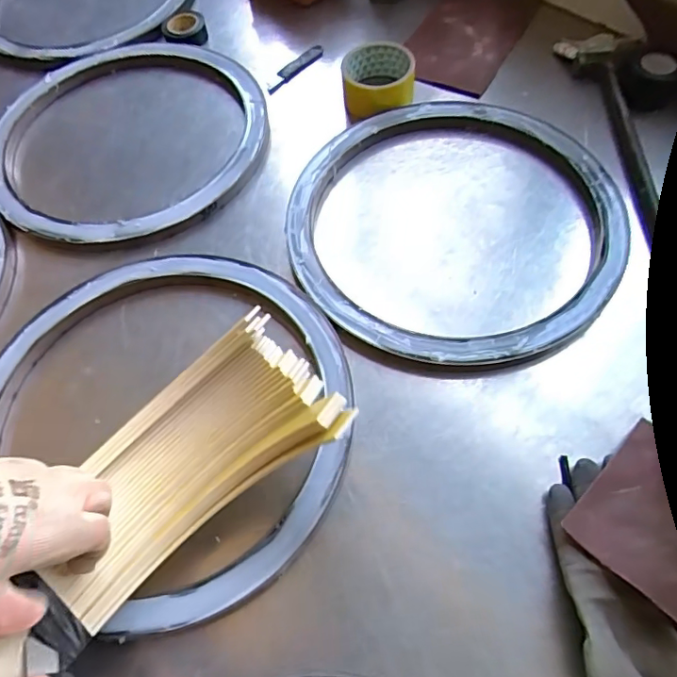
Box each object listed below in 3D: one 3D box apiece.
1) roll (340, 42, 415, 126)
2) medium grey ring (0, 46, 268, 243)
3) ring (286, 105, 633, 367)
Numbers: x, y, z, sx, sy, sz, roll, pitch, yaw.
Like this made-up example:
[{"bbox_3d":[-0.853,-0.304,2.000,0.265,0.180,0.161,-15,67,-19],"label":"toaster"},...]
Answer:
[{"bbox_3d":[0.047,-0.308,0.640,0.080,0.043,0.088,-1,61,3],"label":"roll"},{"bbox_3d":[-0.257,-0.246,0.641,0.336,0.018,0.319,-1,61,3],"label":"medium grey ring"},{"bbox_3d":[0.116,-0.123,0.547,0.328,0.023,0.330,-1,61,3],"label":"ring"}]

